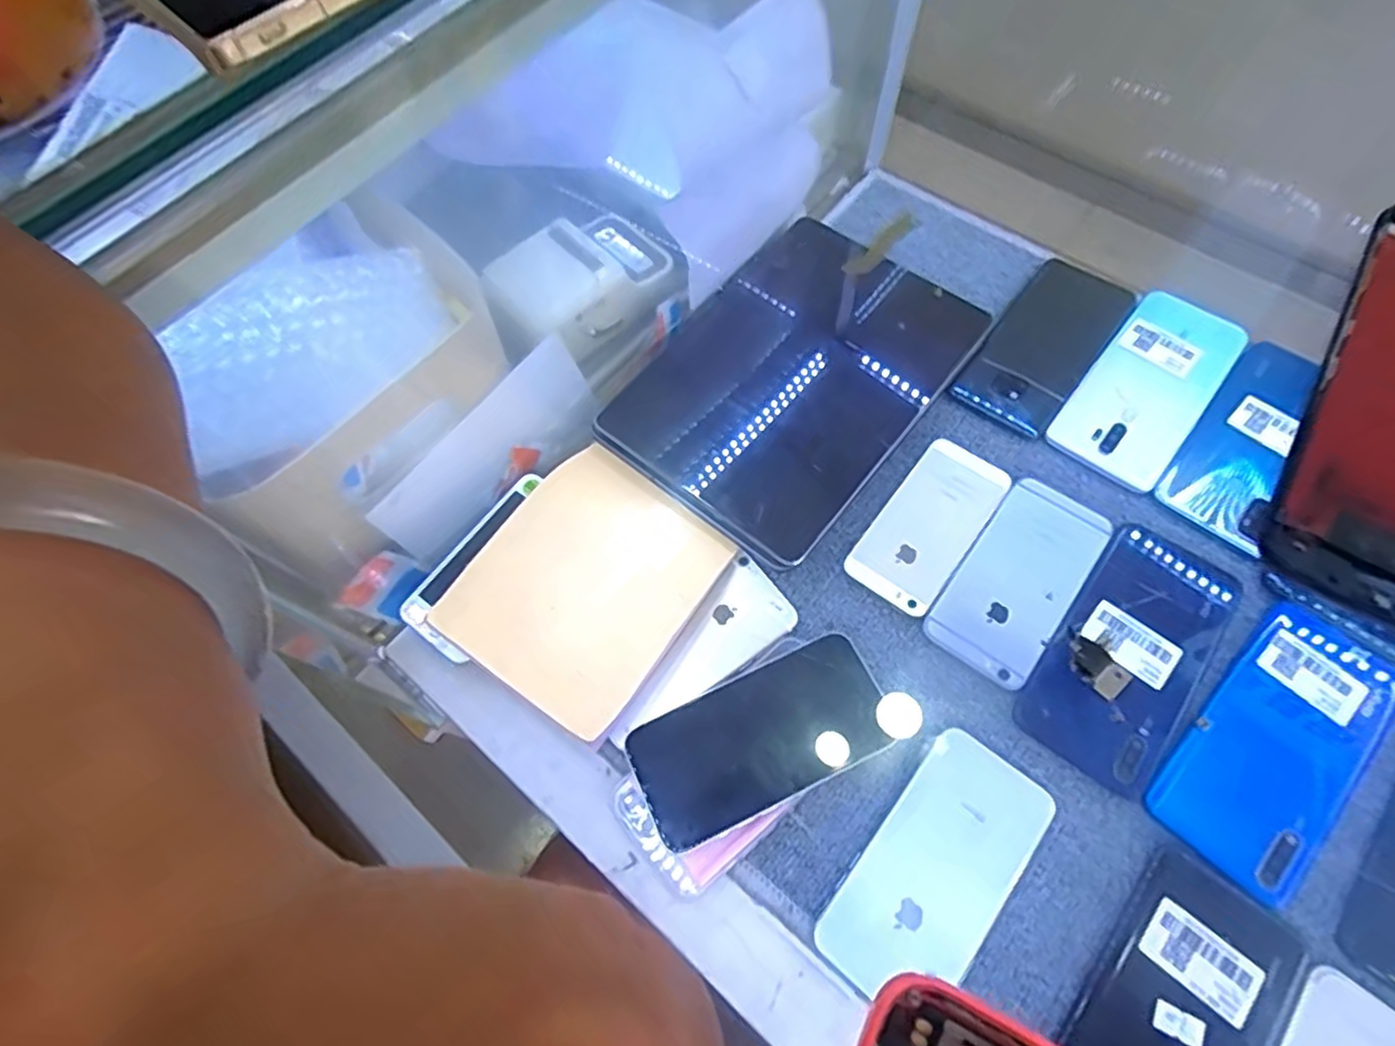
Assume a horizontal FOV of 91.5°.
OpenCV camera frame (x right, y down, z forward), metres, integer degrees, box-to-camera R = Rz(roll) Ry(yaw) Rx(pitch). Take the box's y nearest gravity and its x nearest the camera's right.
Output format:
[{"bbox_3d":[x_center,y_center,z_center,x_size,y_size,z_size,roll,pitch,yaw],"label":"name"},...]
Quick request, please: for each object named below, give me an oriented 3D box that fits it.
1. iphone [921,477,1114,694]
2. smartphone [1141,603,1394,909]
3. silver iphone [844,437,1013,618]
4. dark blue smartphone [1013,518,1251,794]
[{"bbox_3d":[0.202,0.033,0.424,0.064,0.004,0.134,35,72,18],"label":"iphone"},{"bbox_3d":[0.323,0.121,0.375,0.075,0.014,0.156,41,74,20],"label":"smartphone"},{"bbox_3d":[0.152,-0.001,0.443,0.058,0.005,0.121,35,72,18],"label":"silver iphone"},{"bbox_3d":[0.258,0.073,0.401,0.075,0.007,0.156,36,72,18],"label":"dark blue smartphone"}]

